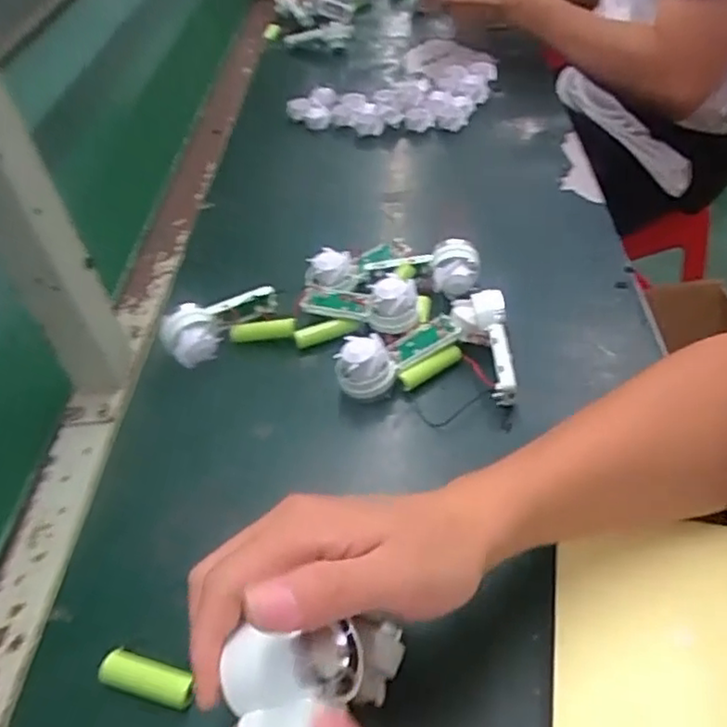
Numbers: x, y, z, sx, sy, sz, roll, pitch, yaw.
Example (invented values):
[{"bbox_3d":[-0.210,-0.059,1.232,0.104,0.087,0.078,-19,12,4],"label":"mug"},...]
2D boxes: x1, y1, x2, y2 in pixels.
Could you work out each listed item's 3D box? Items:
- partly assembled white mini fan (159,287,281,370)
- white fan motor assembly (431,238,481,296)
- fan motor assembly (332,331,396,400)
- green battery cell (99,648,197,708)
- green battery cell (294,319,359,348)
[{"bbox_3d":[-0.110,-0.034,0.519,0.093,0.043,0.030,-34,52,-23],"label":"partly assembled white mini fan"},{"bbox_3d":[0.075,-0.074,0.534,0.038,0.040,0.035,-1,47,6],"label":"white fan motor assembly"},{"bbox_3d":[0.002,0.005,0.473,0.041,0.040,0.033,-5,47,2],"label":"fan motor assembly"},{"bbox_3d":[-0.113,0.169,0.351,0.053,0.021,0.018,9,49,15],"label":"green battery cell"},{"bbox_3d":[-0.029,-0.025,0.517,0.049,0.014,0.015,-12,47,-4],"label":"green battery cell"}]

